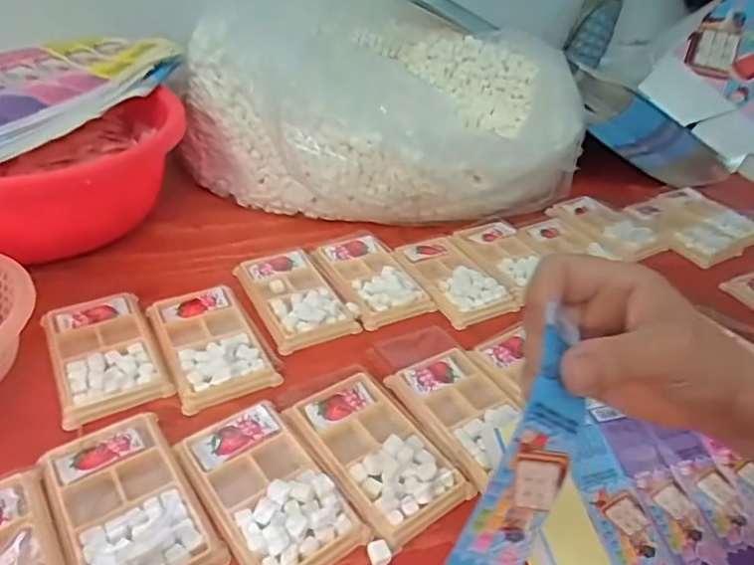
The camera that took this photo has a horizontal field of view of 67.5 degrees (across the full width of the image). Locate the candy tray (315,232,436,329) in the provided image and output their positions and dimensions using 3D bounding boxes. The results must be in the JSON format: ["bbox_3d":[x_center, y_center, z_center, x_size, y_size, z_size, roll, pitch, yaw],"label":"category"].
[{"bbox_3d":[-0.005,-0.014,0.593,0.078,0.013,0.136,-13,40,-23],"label":"candy tray"}]

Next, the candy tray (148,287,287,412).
[{"bbox_3d":[-0.146,0.049,0.497,0.079,0.018,0.131,-15,41,-25],"label":"candy tray"}]

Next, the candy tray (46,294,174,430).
[{"bbox_3d":[-0.230,0.057,0.477,0.078,0.012,0.130,-16,42,-27],"label":"candy tray"}]

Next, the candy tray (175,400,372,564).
[{"bbox_3d":[-0.074,0.139,0.386,0.077,0.012,0.133,-22,44,-32],"label":"candy tray"}]

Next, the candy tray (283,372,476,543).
[{"bbox_3d":[-0.001,0.119,0.418,0.080,0.013,0.131,-22,44,-32],"label":"candy tray"}]

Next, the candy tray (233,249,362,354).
[{"bbox_3d":[-0.081,0.009,0.561,0.083,0.019,0.136,-16,41,-26],"label":"candy tray"}]

